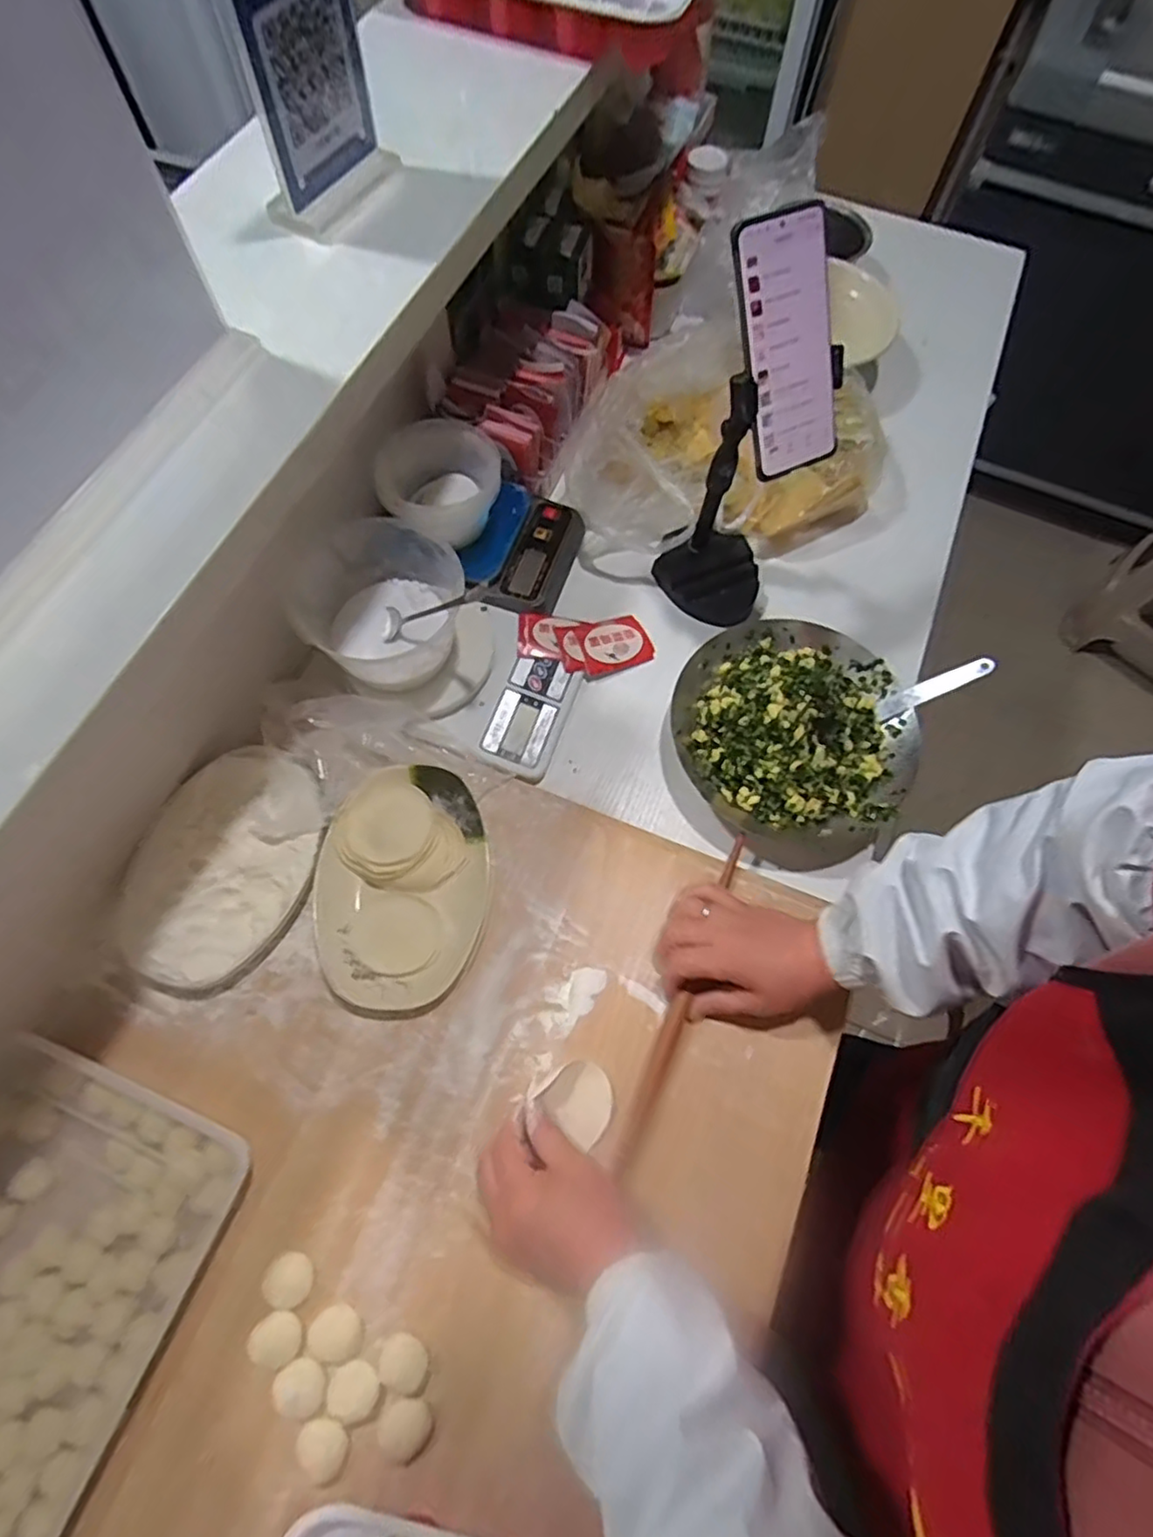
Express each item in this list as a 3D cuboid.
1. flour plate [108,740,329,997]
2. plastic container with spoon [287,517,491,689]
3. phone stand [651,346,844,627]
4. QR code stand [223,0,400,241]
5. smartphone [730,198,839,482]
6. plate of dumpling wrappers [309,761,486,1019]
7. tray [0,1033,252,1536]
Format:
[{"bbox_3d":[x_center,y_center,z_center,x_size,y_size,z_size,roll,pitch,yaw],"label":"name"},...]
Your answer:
[{"bbox_3d":[-0.283,0.077,0.540,0.131,0.046,0.195,9,67,1],"label":"flour plate"},{"bbox_3d":[-0.165,-0.140,0.595,0.108,0.112,0.136,18,68,5],"label":"plastic container with spoon"},{"bbox_3d":[0.151,-0.238,0.605,0.105,0.253,0.095,-25,71,-12],"label":"phone stand"},{"bbox_3d":[-0.169,-0.444,0.418,0.032,0.166,0.098,30,71,10],"label":"QR code stand"},{"bbox_3d":[0.153,-0.300,0.479,0.072,0.159,0.014,-22,33,-9],"label":"smartphone"},{"bbox_3d":[-0.143,0.093,0.546,0.132,0.031,0.192,1,67,-2],"label":"plate of dumpling wrappers"},{"bbox_3d":[-0.371,0.355,0.438,0.199,0.034,0.288,23,68,7],"label":"tray"}]

